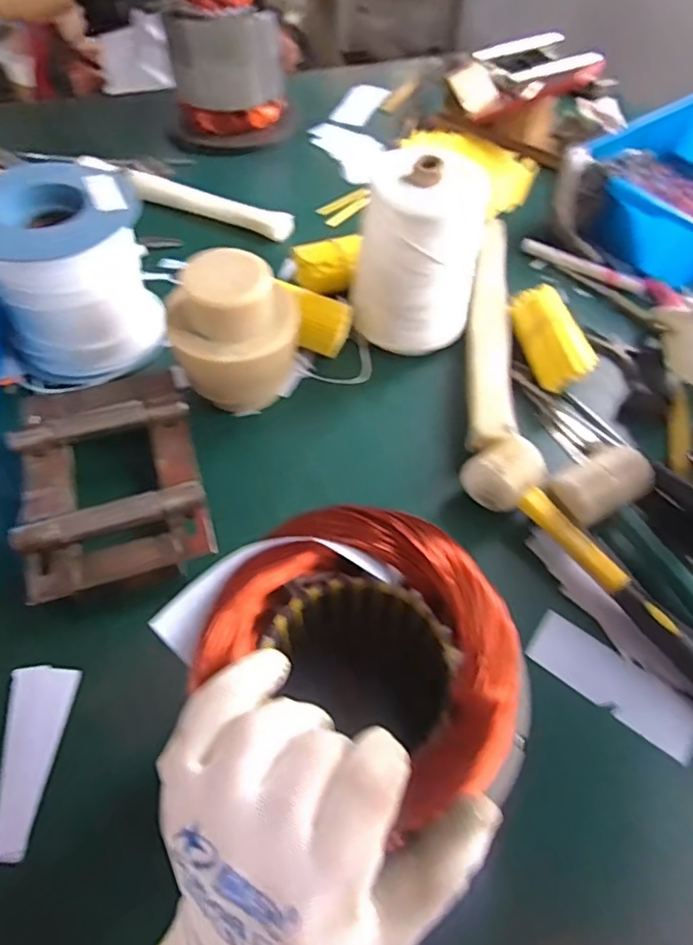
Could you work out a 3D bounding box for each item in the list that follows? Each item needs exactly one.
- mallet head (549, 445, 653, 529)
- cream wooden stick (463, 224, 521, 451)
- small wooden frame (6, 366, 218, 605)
[{"bbox_3d":[0.210,0.009,0.477,0.085,0.037,0.049,-26,61,-18],"label":"mallet head"},{"bbox_3d":[0.148,-0.159,0.591,0.046,0.033,0.315,6,57,2],"label":"cream wooden stick"},{"bbox_3d":[-0.190,-0.002,0.465,0.137,0.041,0.212,-13,58,-11],"label":"small wooden frame"}]

